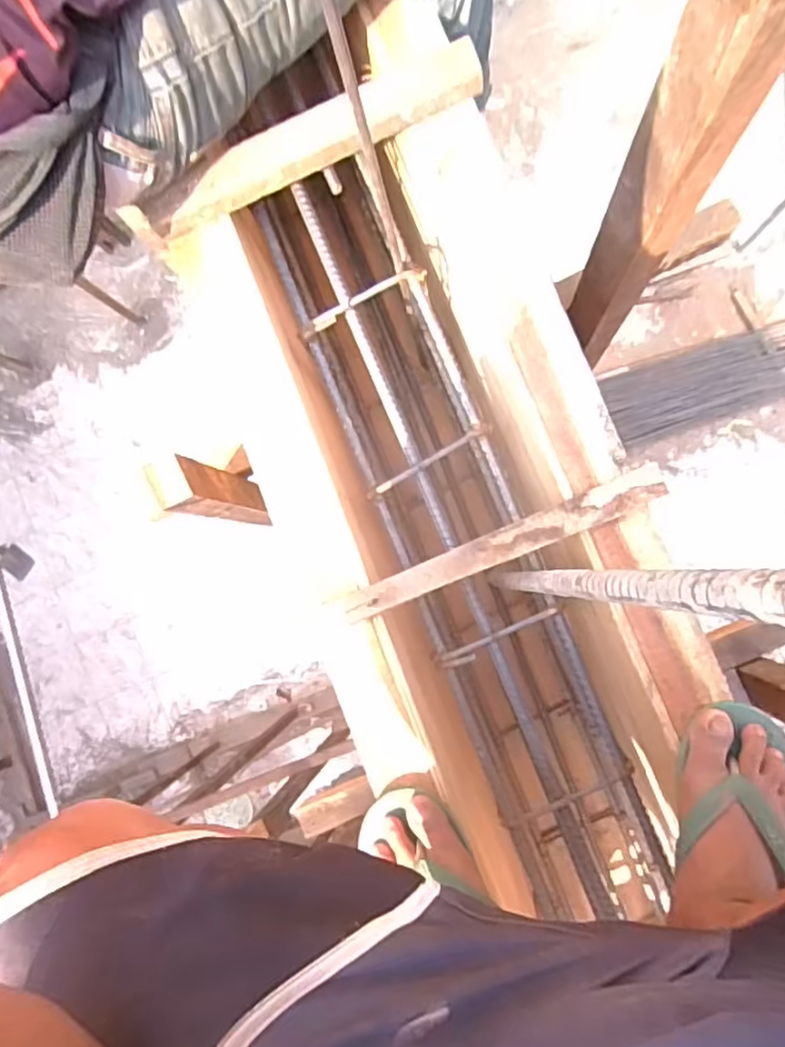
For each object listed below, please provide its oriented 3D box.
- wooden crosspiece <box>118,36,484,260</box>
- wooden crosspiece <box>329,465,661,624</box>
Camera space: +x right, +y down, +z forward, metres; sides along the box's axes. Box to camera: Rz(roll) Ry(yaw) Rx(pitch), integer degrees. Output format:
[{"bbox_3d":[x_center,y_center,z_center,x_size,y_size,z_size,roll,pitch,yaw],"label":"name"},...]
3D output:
[{"bbox_3d":[-0.082,-0.357,0.621,0.351,0.030,0.052,-24,85,5],"label":"wooden crosspiece"},{"bbox_3d":[0.096,0.022,0.592,0.310,0.020,0.032,-23,85,5],"label":"wooden crosspiece"}]

